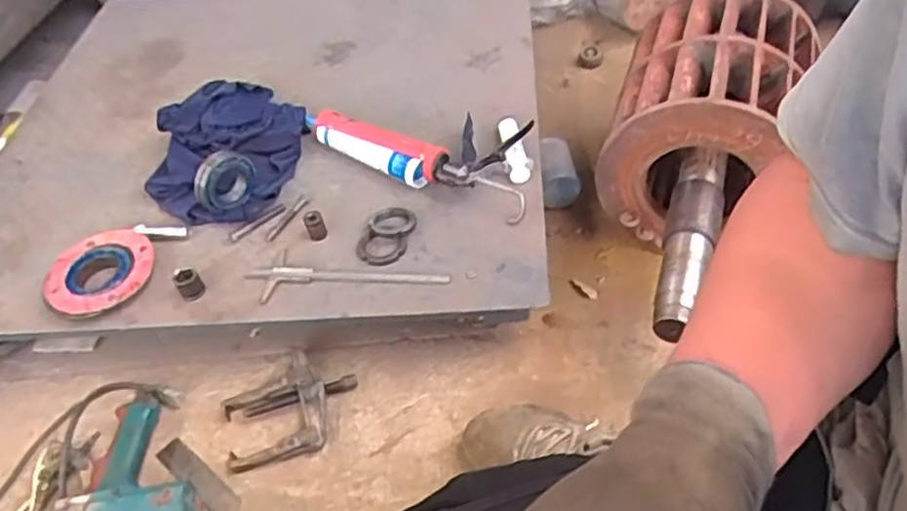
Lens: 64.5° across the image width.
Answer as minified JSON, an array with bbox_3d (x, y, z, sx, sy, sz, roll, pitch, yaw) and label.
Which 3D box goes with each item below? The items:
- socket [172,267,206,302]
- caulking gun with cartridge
[{"bbox_3d":[-0.372,0.040,1.014,0.034,0.037,0.038,-31,51,-20],"label":"socket"},{"bbox_3d":[-0.044,-0.192,1.152,0.408,0.056,0.172,23,54,26],"label":"caulking gun with cartridge"}]

